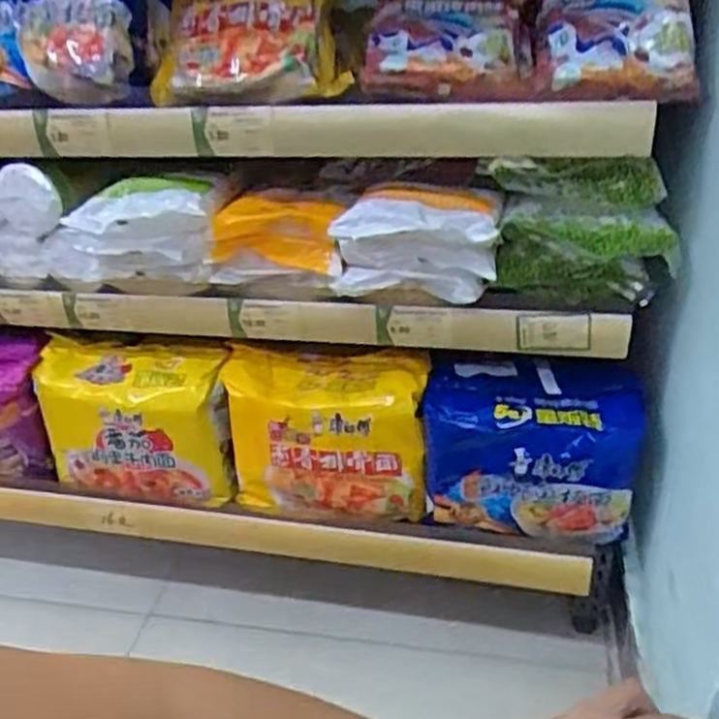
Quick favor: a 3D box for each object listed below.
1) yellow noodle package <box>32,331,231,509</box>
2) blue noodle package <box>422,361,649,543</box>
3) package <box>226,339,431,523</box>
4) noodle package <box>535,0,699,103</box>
[{"bbox_3d":[-0.233,0.069,0.808,0.196,0.153,0.077,2,33,11],"label":"yellow noodle package"},{"bbox_3d":[0.162,0.083,0.731,0.189,0.137,0.101,2,33,11],"label":"blue noodle package"},{"bbox_3d":[-0.033,0.075,0.772,0.198,0.143,0.088,2,33,10],"label":"package"},{"bbox_3d":[0.200,-0.265,0.591,0.121,0.028,0.142,6,75,17],"label":"noodle package"}]

